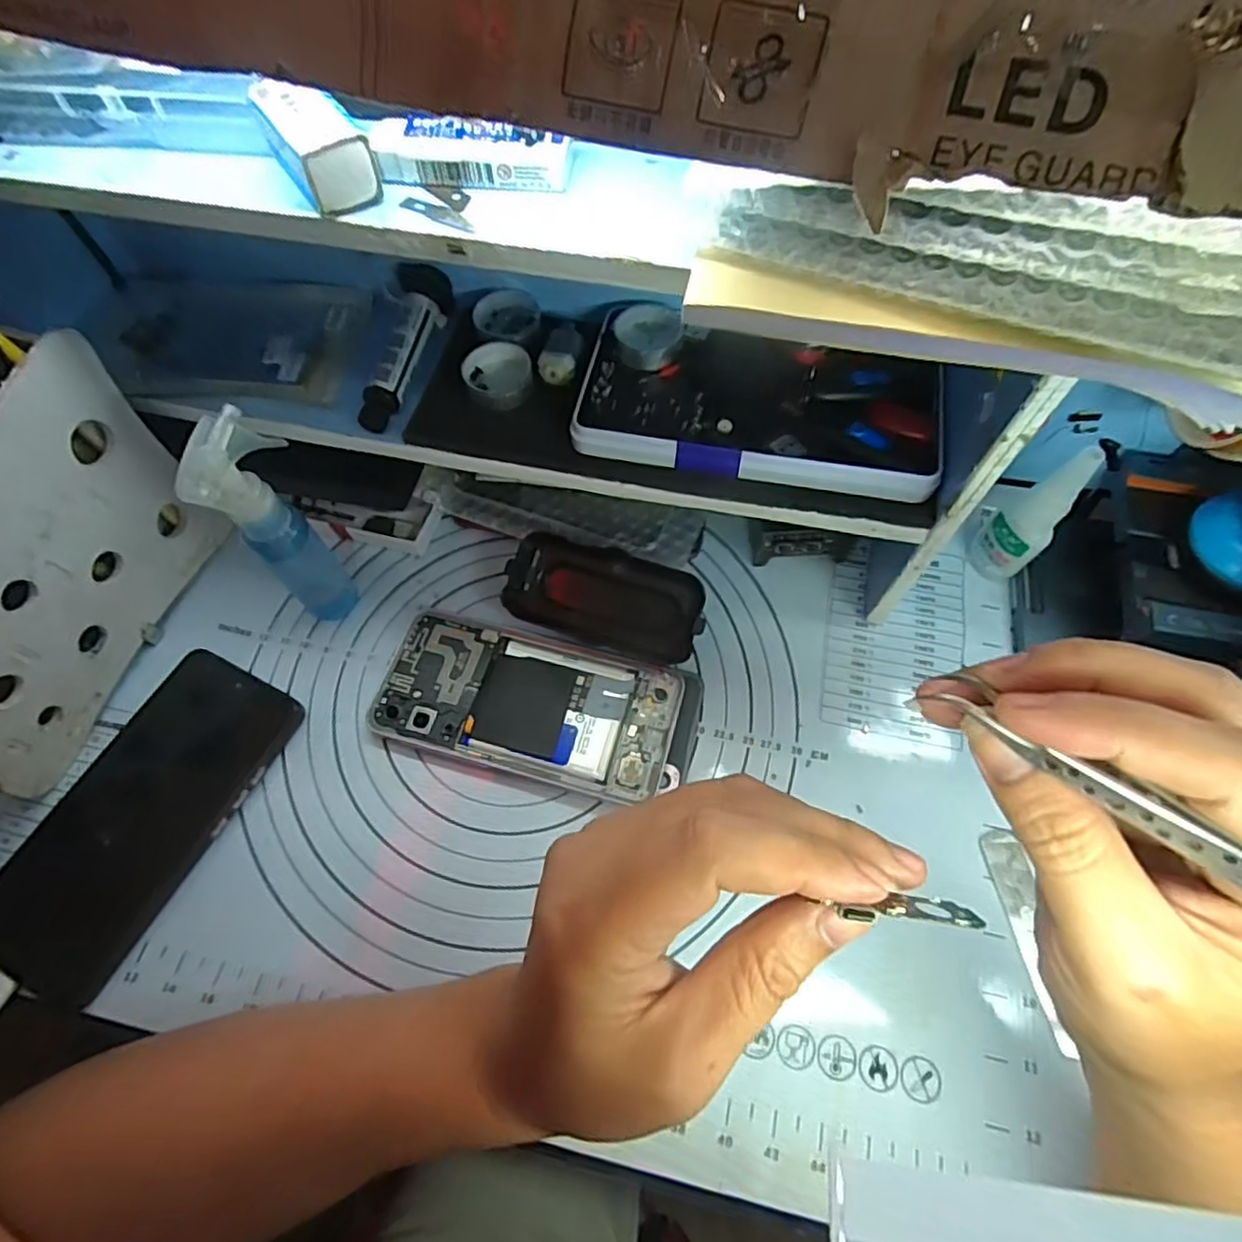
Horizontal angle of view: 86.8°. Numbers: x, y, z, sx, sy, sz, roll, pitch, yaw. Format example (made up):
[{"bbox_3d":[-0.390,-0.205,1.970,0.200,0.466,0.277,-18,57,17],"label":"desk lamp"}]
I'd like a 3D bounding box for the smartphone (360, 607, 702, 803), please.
[{"bbox_3d":[-0.044,0.046,0.355,0.167,0.008,0.076,13,64,7],"label":"smartphone"}]

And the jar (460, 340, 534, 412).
[{"bbox_3d":[-0.062,-0.123,0.332,0.033,0.014,0.037,-16,65,-8],"label":"jar"}]

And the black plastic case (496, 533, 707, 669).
[{"bbox_3d":[-0.008,-0.016,0.369,0.108,0.023,0.051,16,65,8],"label":"black plastic case"}]

